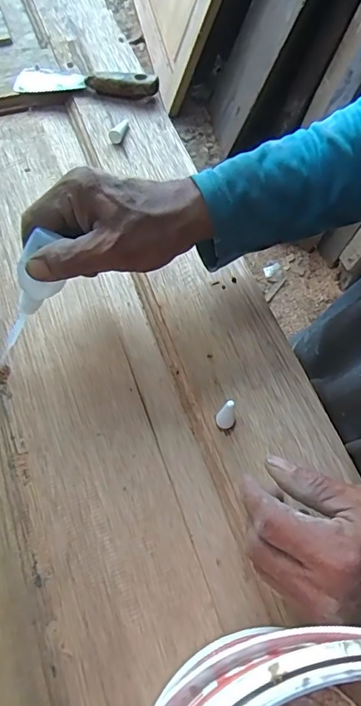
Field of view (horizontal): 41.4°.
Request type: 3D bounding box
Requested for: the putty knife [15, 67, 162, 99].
[{"bbox_3d":[-0.111,-0.312,0.552,0.165,0.024,0.037,12,62,4],"label":"putty knife"}]

